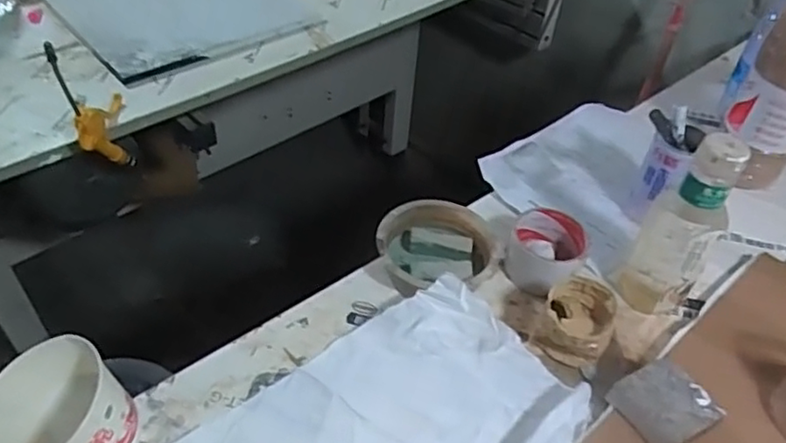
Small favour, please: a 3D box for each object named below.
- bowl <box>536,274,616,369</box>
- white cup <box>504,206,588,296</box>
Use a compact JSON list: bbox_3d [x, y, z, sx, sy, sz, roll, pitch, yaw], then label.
[{"bbox_3d":[0.171,0.097,0.602,0.066,0.057,0.068,21,47,15],"label":"bowl"},{"bbox_3d":[0.163,0.028,0.671,0.077,0.052,0.081,3,45,-3],"label":"white cup"}]

